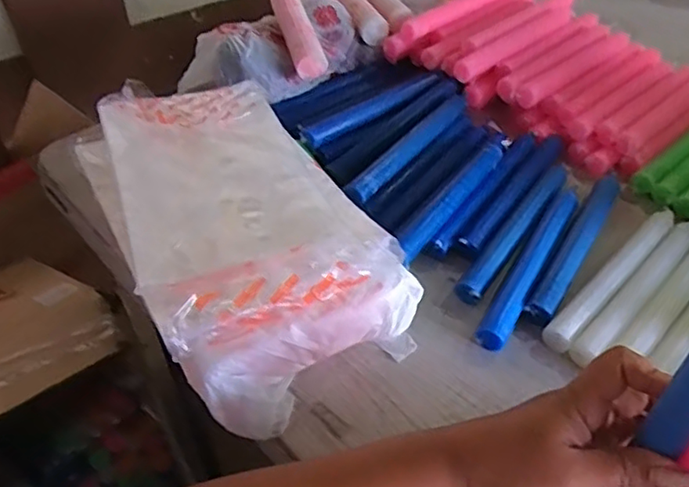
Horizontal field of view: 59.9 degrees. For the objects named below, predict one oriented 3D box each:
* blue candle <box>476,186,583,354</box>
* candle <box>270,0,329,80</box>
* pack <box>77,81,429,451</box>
[{"bbox_3d":[0.163,0.011,0.509,0.022,0.015,0.206,24,49,22],"label":"blue candle"},{"bbox_3d":[-0.053,-0.241,0.669,0.036,0.031,0.134,-13,59,-13],"label":"candle"},{"bbox_3d":[-0.100,-0.023,0.504,0.185,0.073,0.344,-25,50,-23],"label":"pack"}]

